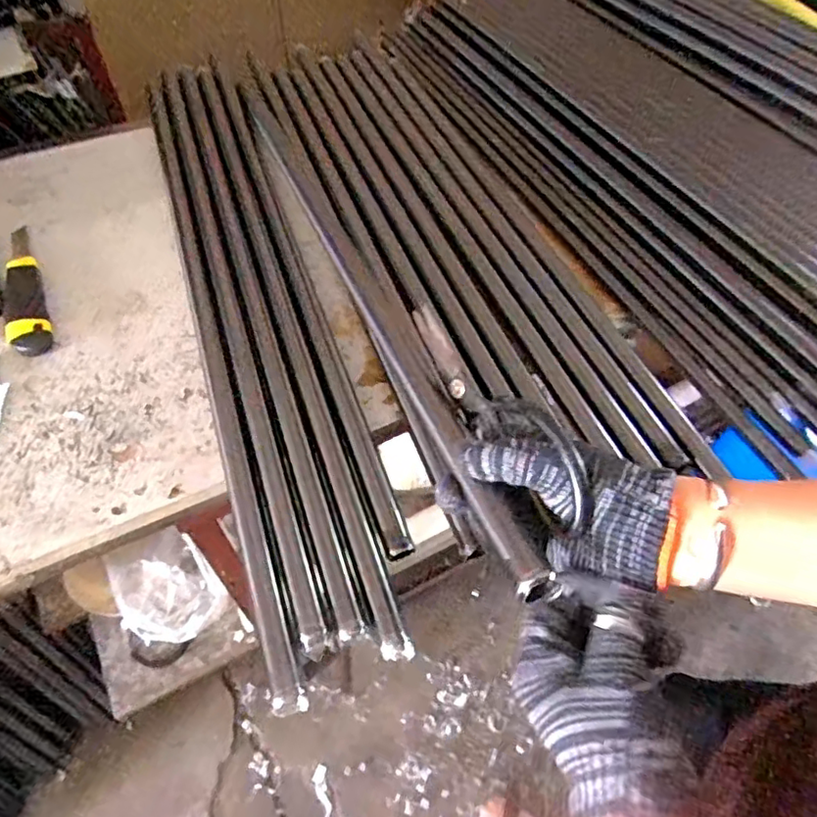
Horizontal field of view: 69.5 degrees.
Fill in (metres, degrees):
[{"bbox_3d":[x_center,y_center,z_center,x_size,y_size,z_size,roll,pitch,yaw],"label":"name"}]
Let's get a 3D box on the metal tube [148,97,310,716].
[{"bbox_3d":[-0.218,-0.116,0.611,0.025,0.031,0.812,-16,57,-12],"label":"metal tube"}]

